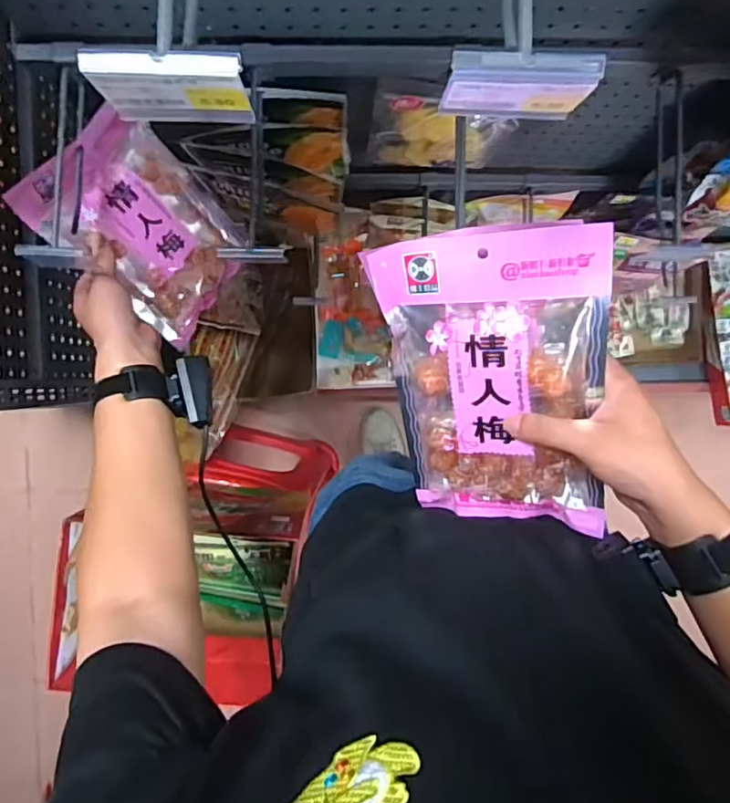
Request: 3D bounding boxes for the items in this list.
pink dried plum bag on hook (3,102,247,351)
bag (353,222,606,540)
[{"bbox_3d":[-0.239,-0.194,0.638,0.227,0.035,0.162,46,66,-43],"label":"pink dried plum bag on hook"},{"bbox_3d":[0.105,-0.007,0.454,0.163,0.023,0.247,0,117,24],"label":"bag"}]

